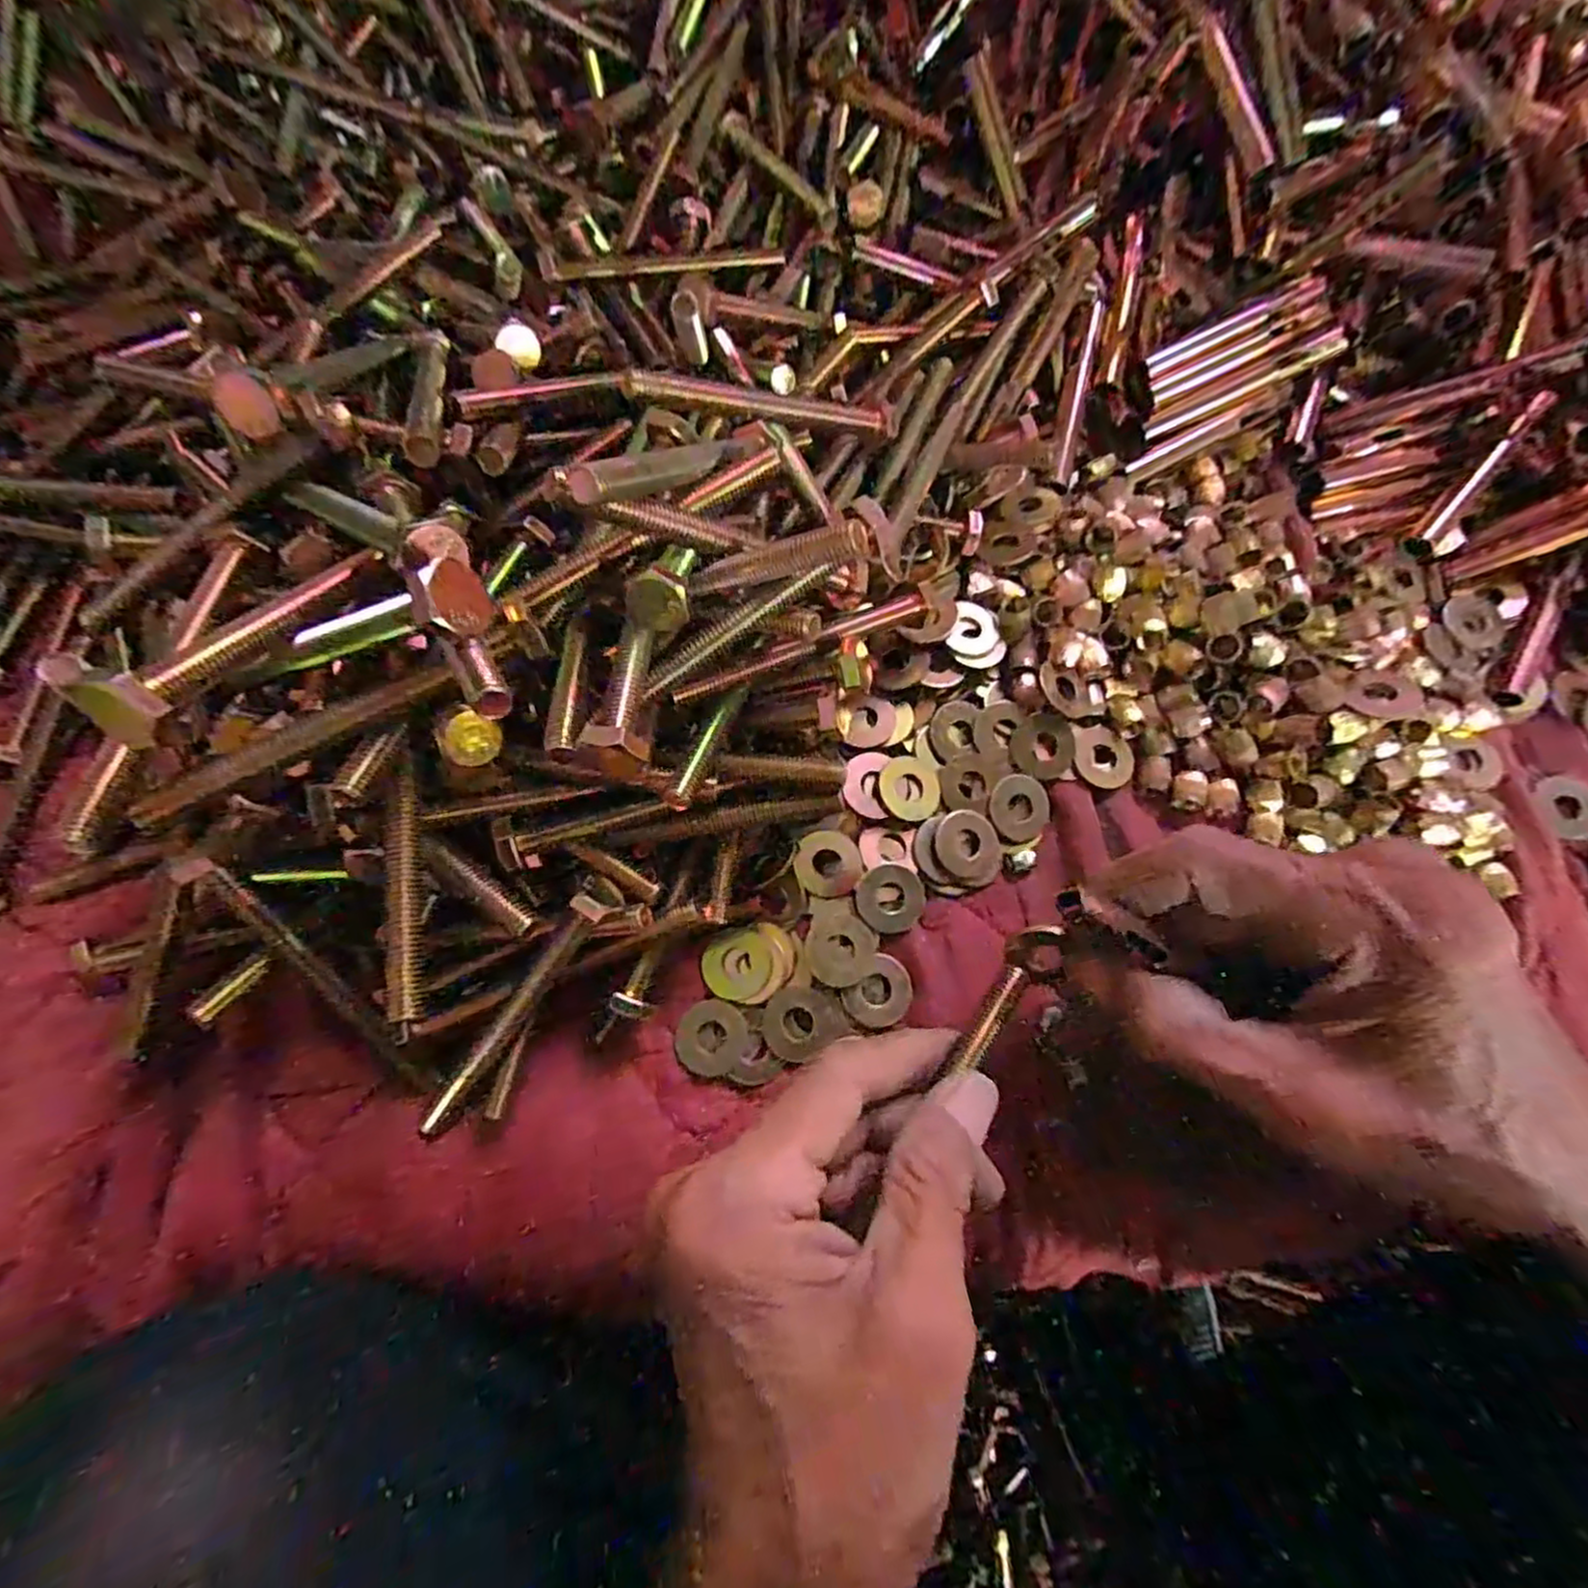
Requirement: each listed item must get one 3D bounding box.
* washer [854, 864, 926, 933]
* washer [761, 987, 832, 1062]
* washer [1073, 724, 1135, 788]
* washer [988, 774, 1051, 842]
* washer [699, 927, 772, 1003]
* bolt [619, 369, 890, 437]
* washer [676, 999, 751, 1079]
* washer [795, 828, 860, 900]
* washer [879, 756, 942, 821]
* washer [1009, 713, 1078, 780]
[{"bbox_3d":[0.035,0.037,0.256,0.024,0.004,0.023,0,73,-1],"label":"washer"},{"bbox_3d":[0.001,0.079,0.248,0.023,0.004,0.023,0,73,-1],"label":"washer"},{"bbox_3d":[0.119,-0.014,0.277,0.023,0.004,0.025,1,82,-5],"label":"washer"},{"bbox_3d":[0.085,0.005,0.271,0.024,0.005,0.024,0,73,-1],"label":"washer"},{"bbox_3d":[-0.020,0.060,0.253,0.024,0.004,0.024,0,73,-1],"label":"washer"},{"bbox_3d":[-0.008,-0.132,0.242,0.105,0.009,0.011,-11,71,-33],"label":"bolt"},{"bbox_3d":[-0.028,0.083,0.245,0.024,0.004,0.024,0,73,-1],"label":"washer"},{"bbox_3d":[0.012,0.025,0.257,0.022,0.004,0.023,0,90,9],"label":"washer"},{"bbox_3d":[0.043,-0.002,0.263,0.024,0.004,0.024,5,75,-20],"label":"washer"},{"bbox_3d":[0.095,-0.018,0.274,0.025,0.005,0.025,0,73,-1],"label":"washer"}]

